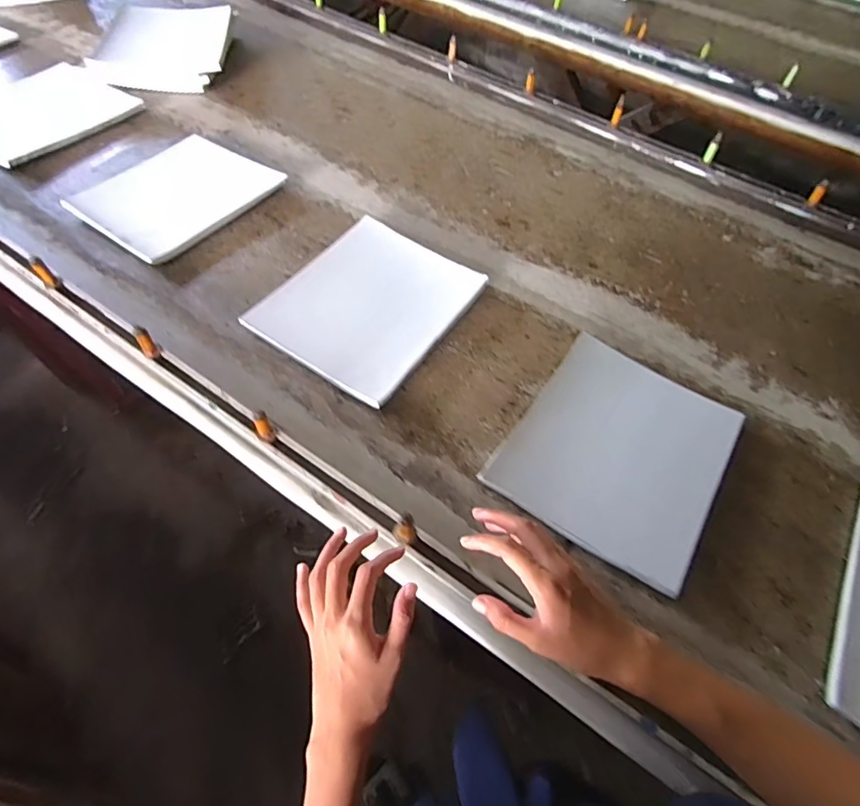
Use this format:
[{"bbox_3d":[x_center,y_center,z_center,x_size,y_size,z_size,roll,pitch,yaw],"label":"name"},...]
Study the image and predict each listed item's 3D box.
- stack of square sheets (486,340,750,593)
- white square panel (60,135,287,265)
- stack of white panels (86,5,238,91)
[{"bbox_3d":[0.226,0.056,0.610,0.226,0.020,0.260,30,65,19],"label":"stack of square sheets"},{"bbox_3d":[-0.403,-0.335,0.811,0.215,0.017,0.256,33,62,18],"label":"white square panel"},{"bbox_3d":[-0.530,-0.721,1.037,0.246,0.051,0.267,-1,59,-5],"label":"stack of white panels"}]

